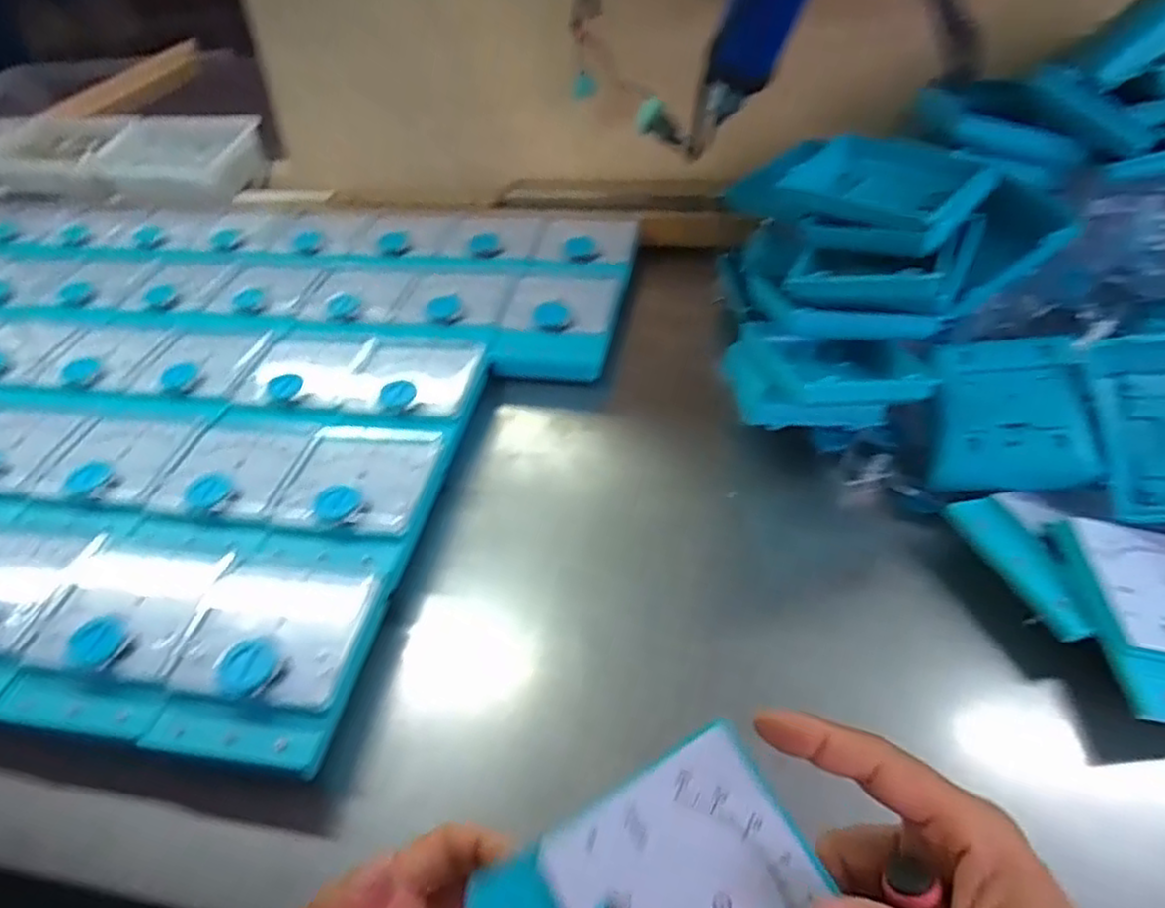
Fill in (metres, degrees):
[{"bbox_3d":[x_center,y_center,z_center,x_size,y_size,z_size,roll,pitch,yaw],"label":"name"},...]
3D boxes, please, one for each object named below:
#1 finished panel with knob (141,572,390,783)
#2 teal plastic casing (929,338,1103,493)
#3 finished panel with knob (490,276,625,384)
[{"bbox_3d":[-0.176,0.116,0.391,0.096,0.030,0.110,5,46,12],"label":"finished panel with knob"},{"bbox_3d":[0.274,-0.027,0.447,0.085,0.021,0.108,0,67,23],"label":"teal plastic casing"},{"bbox_3d":[-0.021,-0.112,0.613,0.098,0.031,0.116,5,46,13],"label":"finished panel with knob"}]

